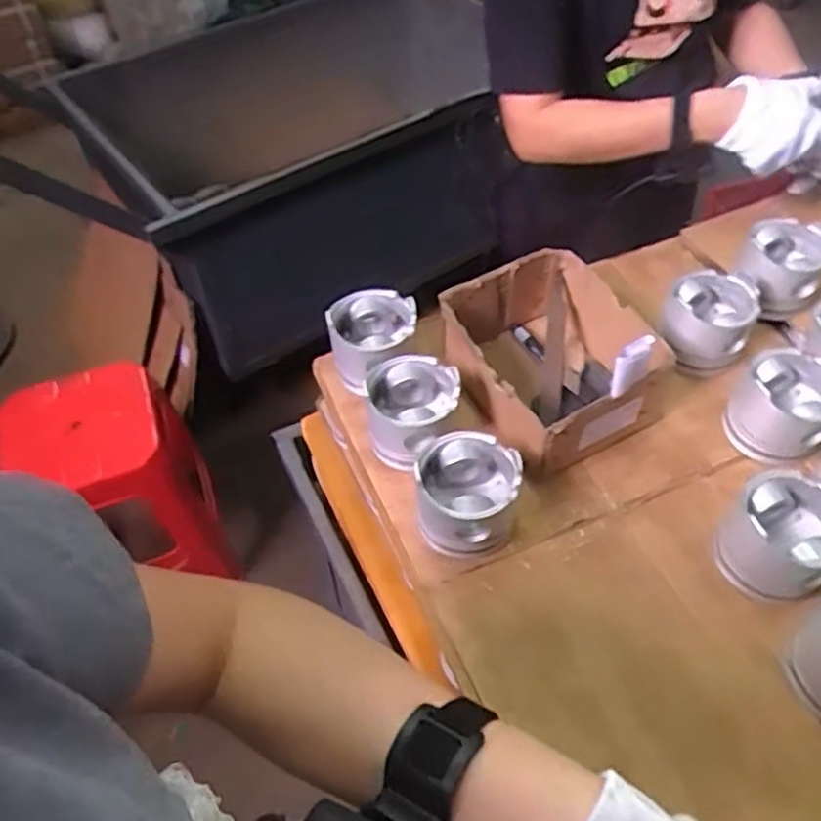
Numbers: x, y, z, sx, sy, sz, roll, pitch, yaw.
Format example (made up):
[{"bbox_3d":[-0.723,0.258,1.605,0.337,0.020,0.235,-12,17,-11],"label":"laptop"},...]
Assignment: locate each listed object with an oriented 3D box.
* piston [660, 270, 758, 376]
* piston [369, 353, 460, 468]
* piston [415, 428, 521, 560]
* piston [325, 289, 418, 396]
[{"bbox_3d":[0.324,-0.098,0.799,0.093,0.079,0.094,17,52,15],"label":"piston"},{"bbox_3d":[0.002,0.001,0.736,0.092,0.067,0.095,-4,50,-2],"label":"piston"},{"bbox_3d":[0.052,0.075,0.665,0.090,0.075,0.089,-1,50,1],"label":"piston"},{"bbox_3d":[-0.039,-0.078,0.795,0.092,0.069,0.093,-1,50,1],"label":"piston"}]

